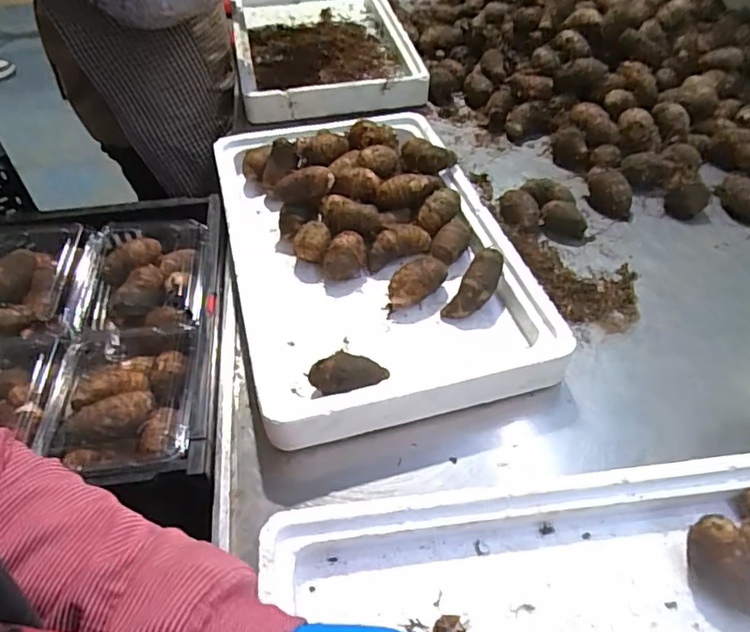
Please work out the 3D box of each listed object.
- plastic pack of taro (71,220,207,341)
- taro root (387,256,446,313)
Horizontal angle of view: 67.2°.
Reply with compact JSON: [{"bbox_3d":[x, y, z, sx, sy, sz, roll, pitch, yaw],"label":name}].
[{"bbox_3d":[-0.283,-0.038,0.674,0.156,0.062,0.178,-6,49,-4],"label":"plastic pack of taro"},{"bbox_3d":[0.045,-0.033,0.610,0.034,0.047,0.065,35,56,26],"label":"taro root"}]

